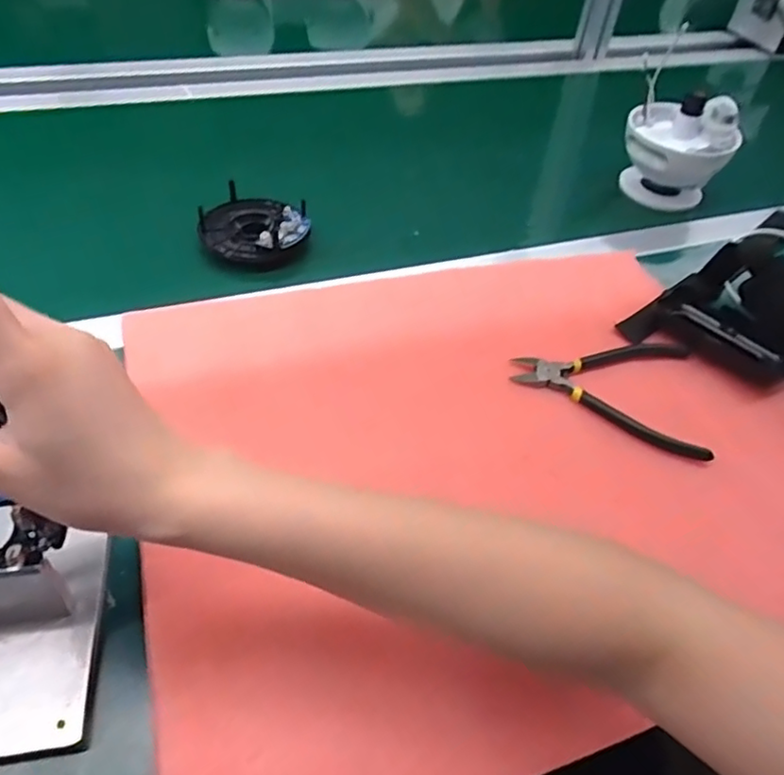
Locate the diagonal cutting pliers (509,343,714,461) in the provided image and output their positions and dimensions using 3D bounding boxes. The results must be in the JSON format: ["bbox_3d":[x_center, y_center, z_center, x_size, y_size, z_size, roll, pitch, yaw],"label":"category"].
[{"bbox_3d":[0.171,-0.005,0.500,0.144,0.019,0.127,11,47,4],"label":"diagonal cutting pliers"}]

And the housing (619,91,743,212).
[{"bbox_3d":[0.333,-0.276,0.744,0.124,0.124,0.094,21,49,14],"label":"housing"}]

